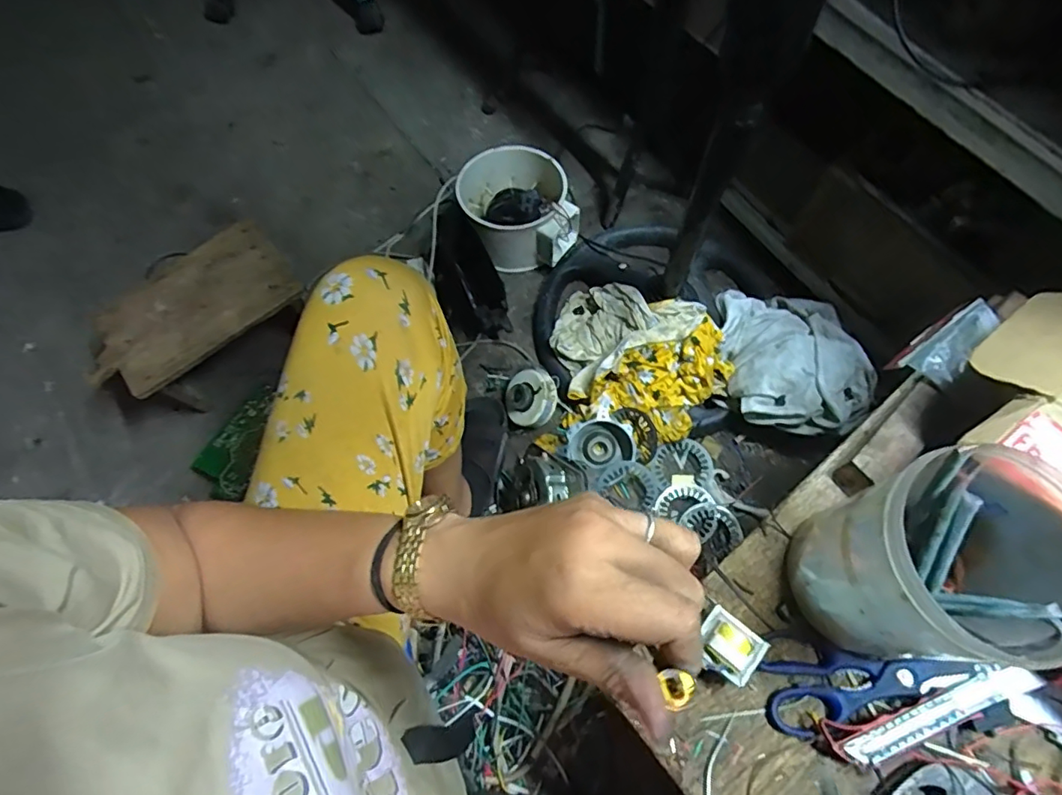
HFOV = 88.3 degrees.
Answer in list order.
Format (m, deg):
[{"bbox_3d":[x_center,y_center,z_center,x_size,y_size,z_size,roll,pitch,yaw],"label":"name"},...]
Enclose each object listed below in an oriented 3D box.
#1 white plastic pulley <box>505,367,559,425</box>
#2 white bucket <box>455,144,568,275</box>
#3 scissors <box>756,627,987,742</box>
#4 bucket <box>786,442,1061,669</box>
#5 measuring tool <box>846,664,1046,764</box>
[{"bbox_3d":[-0.002,0.001,0.878,0.085,0.031,0.089,26,93,29],"label":"white plastic pulley"},{"bbox_3d":[-0.033,-0.348,1.021,0.185,0.140,0.188,-1,66,2],"label":"white bucket"},{"bbox_3d":[0.277,0.226,0.471,0.169,0.021,0.080,-18,67,-6],"label":"scissors"},{"bbox_3d":[0.297,0.124,0.409,0.136,0.167,0.129,-1,66,2],"label":"bucket"},{"bbox_3d":[0.327,0.252,0.436,0.164,0.006,0.022,-20,67,-7],"label":"measuring tool"}]

